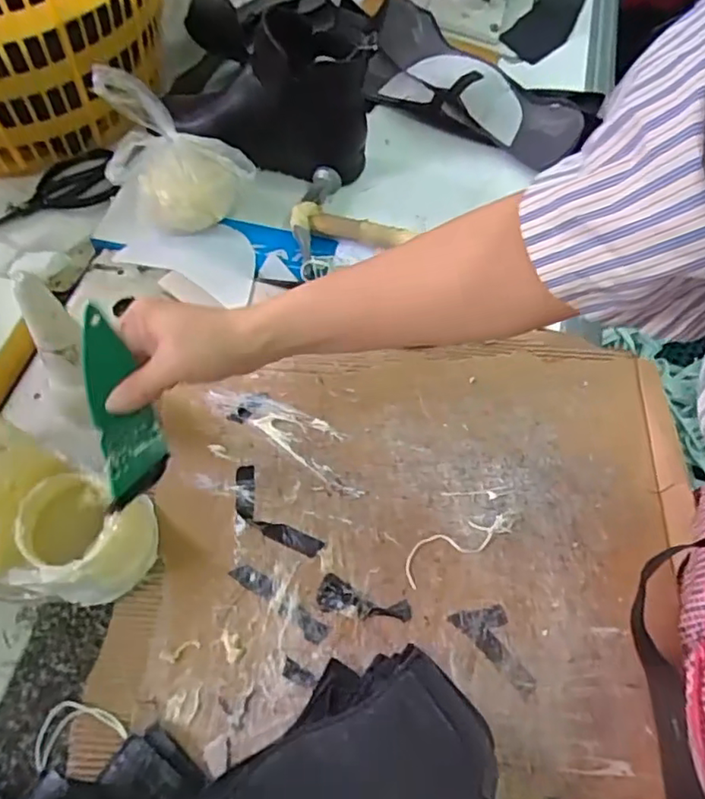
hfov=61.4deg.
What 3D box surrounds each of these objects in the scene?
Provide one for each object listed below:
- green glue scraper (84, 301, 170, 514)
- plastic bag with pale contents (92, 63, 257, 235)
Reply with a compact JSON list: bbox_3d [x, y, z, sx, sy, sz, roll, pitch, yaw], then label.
[{"bbox_3d":[-0.145,0.007,0.382,0.041,0.133,0.005,-13,22,-30],"label":"green glue scraper"},{"bbox_3d":[-0.163,-0.235,0.573,0.123,0.142,0.092,-11,62,-6],"label":"plastic bag with pale contents"}]

